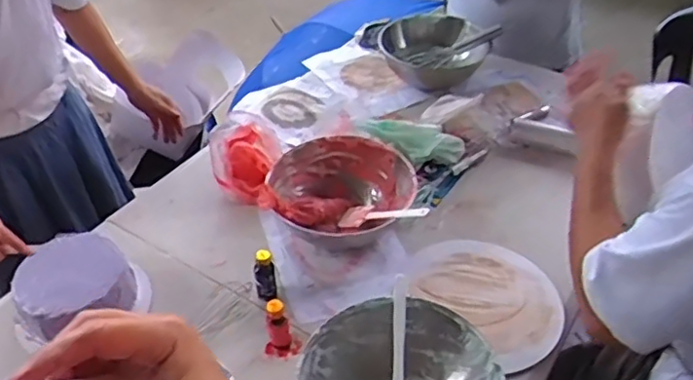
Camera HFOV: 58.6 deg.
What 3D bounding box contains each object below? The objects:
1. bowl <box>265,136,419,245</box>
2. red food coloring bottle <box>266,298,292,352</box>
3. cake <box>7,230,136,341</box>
[{"bbox_3d":[-0.011,0.010,1.045,0.243,0.095,0.227,-6,42,-5],"label":"bowl"},{"bbox_3d":[-0.094,0.190,0.860,0.029,0.087,0.024,-10,42,-9],"label":"red food coloring bottle"},{"bbox_3d":[-0.397,0.138,0.903,0.155,0.066,0.155,28,50,29],"label":"cake"}]

